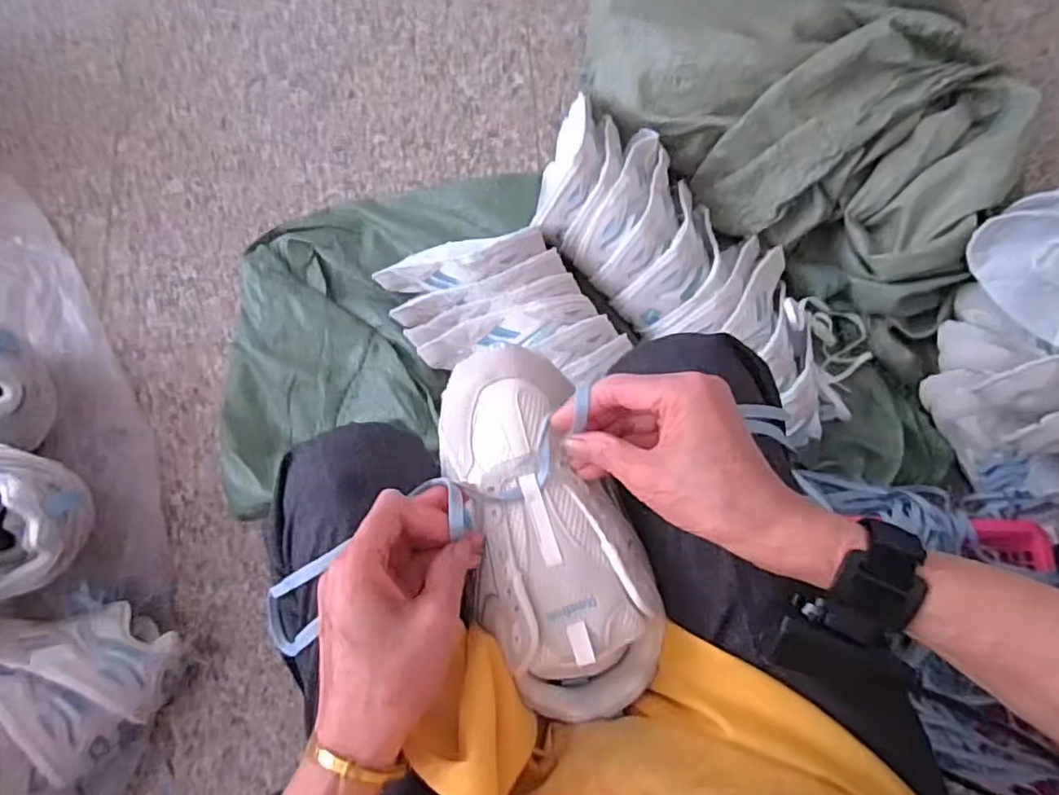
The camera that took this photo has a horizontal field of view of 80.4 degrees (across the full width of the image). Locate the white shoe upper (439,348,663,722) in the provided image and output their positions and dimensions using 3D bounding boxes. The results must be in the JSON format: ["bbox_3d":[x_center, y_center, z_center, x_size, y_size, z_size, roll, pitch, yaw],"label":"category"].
[{"bbox_3d":[0.010,0.079,0.386,0.101,0.056,0.229,-20,78,-6],"label":"white shoe upper"}]

